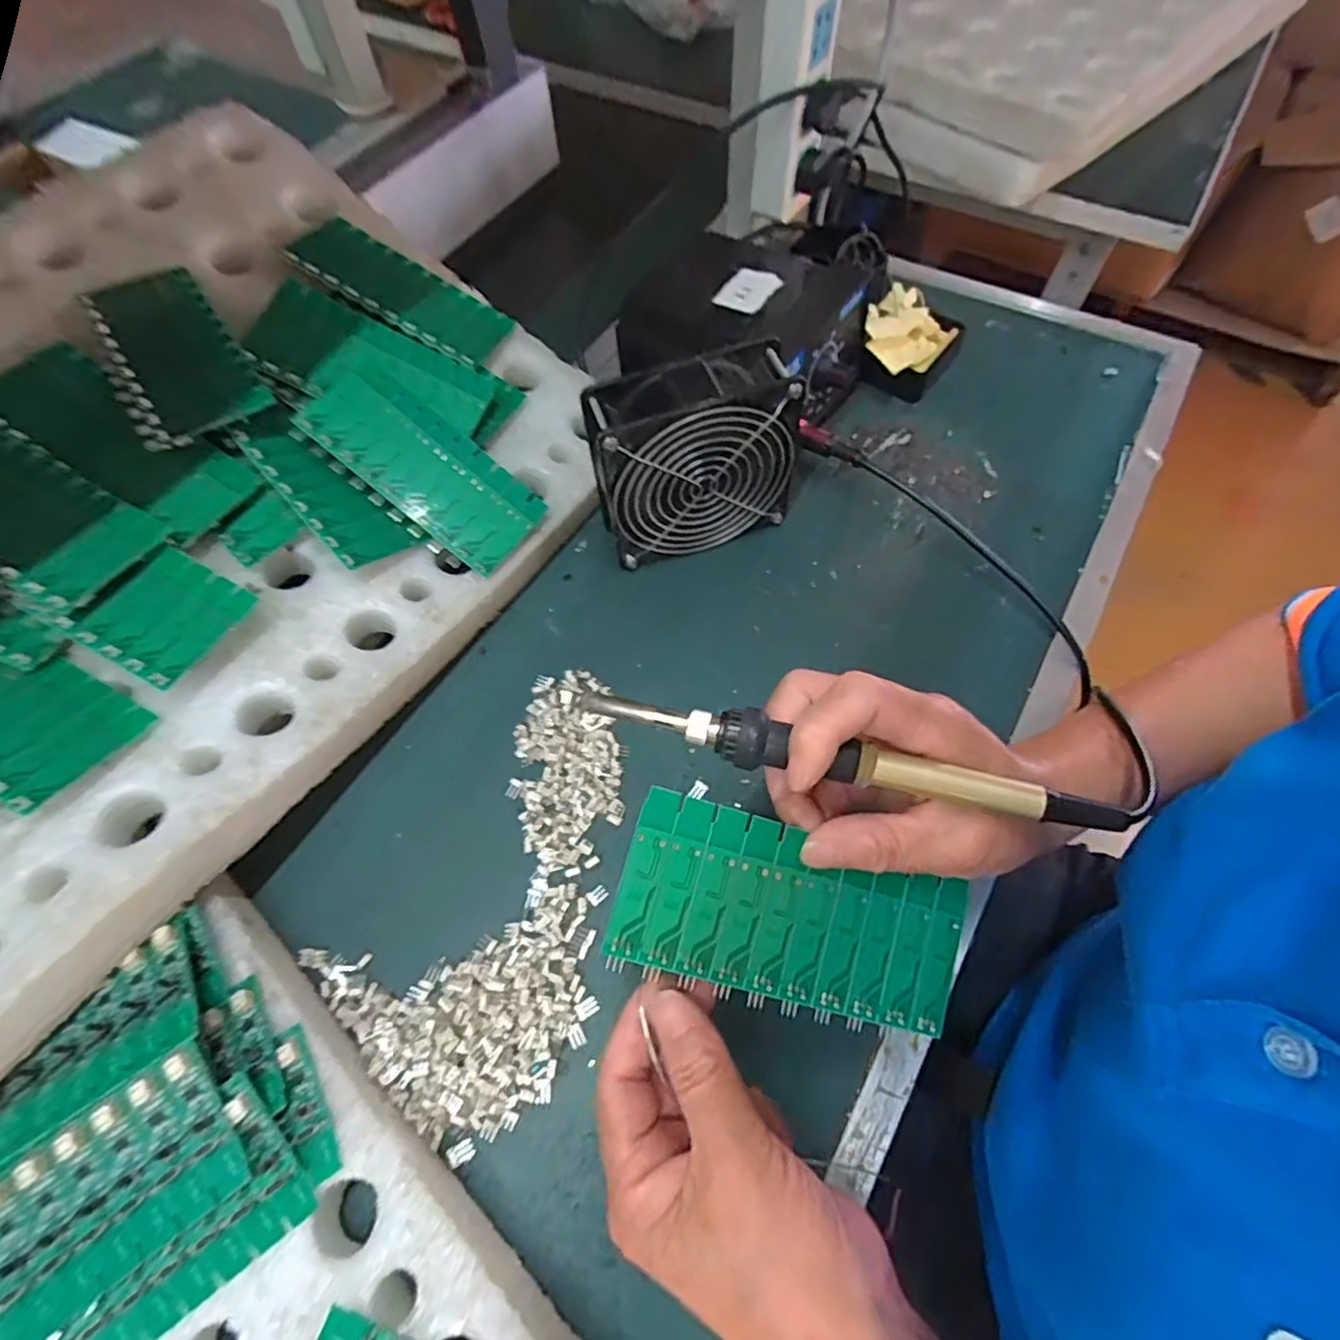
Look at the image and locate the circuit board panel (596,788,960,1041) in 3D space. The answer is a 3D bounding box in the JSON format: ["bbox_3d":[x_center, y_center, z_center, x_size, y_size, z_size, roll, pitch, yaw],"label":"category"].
[{"bbox_3d":[0.049,0.095,0.255,0.138,0.004,0.062,18,80,-8],"label":"circuit board panel"}]

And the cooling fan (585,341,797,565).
[{"bbox_3d":[0.016,-0.126,0.407,0.122,0.120,0.048,-16,64,-7],"label":"cooling fan"}]

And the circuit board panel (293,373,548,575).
[{"bbox_3d":[-0.151,-0.121,0.398,0.142,0.007,0.067,38,72,-9],"label":"circuit board panel"}]

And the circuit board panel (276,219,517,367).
[{"bbox_3d":[-0.180,-0.256,0.446,0.131,0.010,0.061,30,53,-9],"label":"circuit board panel"}]

